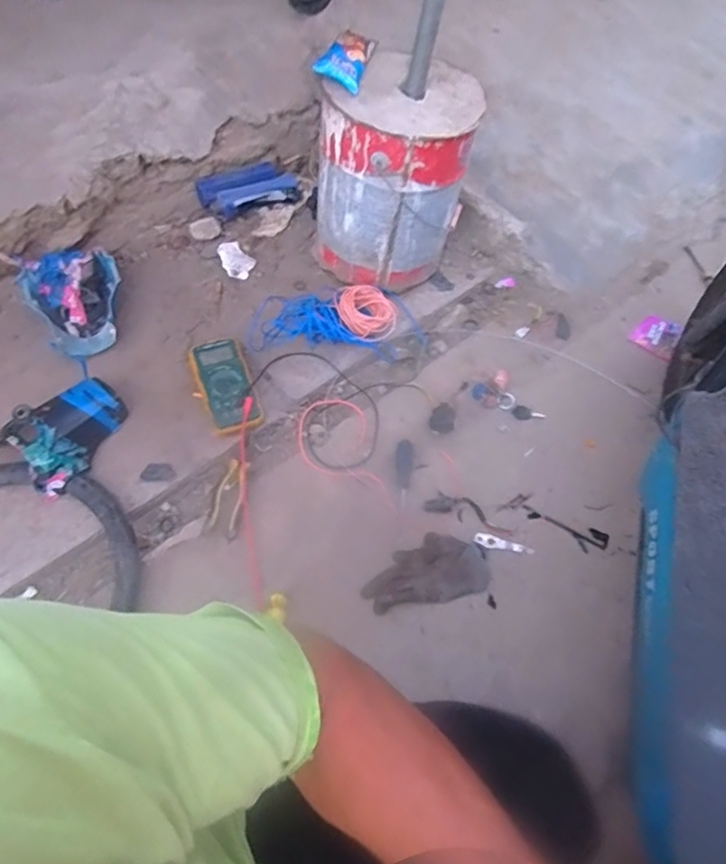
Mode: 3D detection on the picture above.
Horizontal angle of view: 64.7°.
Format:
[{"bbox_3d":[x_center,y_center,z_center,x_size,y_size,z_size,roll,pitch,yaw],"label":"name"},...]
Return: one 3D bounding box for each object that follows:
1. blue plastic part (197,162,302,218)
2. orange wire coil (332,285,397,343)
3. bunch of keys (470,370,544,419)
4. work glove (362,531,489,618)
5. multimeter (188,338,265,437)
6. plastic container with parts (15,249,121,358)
[{"bbox_3d":[-0.256,-0.545,1.286,0.215,0.046,0.123,-25,65,-16],"label":"blue plastic part"},{"bbox_3d":[0.006,-0.231,1.118,0.121,0.058,0.100,-3,61,-5],"label":"orange wire coil"},{"bbox_3d":[0.270,-0.061,1.083,0.090,0.014,0.127,-26,65,-17],"label":"bunch of keys"},{"bbox_3d":[0.096,0.216,0.891,0.194,0.026,0.102,-13,62,-10],"label":"work glove"},{"bbox_3d":[-0.246,-0.079,1.036,0.094,0.056,0.197,-20,63,-14],"label":"multimeter"},{"bbox_3d":[-0.537,-0.253,1.091,0.170,0.079,0.210,-32,67,-19],"label":"plastic container with parts"}]

